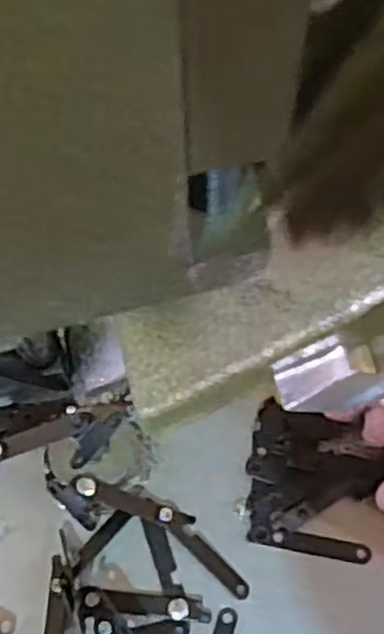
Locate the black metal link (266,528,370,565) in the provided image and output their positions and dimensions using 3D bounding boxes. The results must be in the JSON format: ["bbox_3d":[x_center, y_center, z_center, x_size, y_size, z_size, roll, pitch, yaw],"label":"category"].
[{"bbox_3d":[0.056,0.101,0.341,0.045,0.004,0.009,10,70,4],"label":"black metal link"}]

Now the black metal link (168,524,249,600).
[{"bbox_3d":[0.007,0.106,0.338,0.043,0.004,0.008,41,75,15],"label":"black metal link"}]

